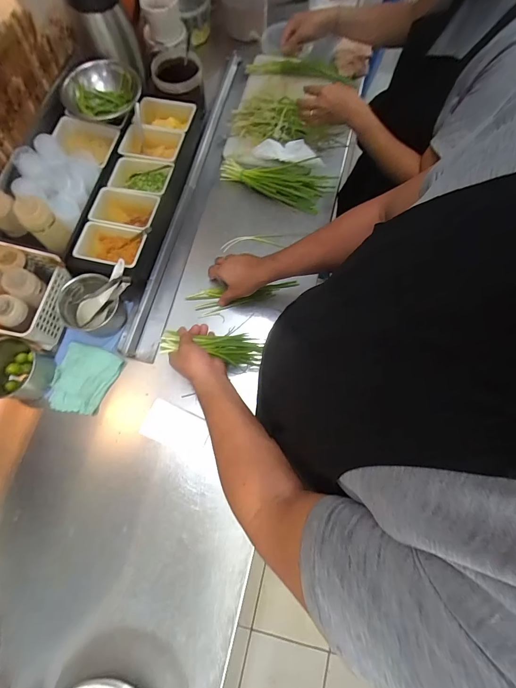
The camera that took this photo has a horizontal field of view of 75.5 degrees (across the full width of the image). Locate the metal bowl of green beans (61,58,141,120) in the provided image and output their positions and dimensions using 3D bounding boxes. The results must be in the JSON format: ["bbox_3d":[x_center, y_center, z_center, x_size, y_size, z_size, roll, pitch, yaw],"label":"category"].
[{"bbox_3d":[-0.341,-0.567,0.748,0.159,0.084,0.107,3,74,0],"label":"metal bowl of green beans"}]

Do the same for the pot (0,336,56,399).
[{"bbox_3d":[-0.474,0.051,0.650,0.104,0.082,0.109,0,74,-1],"label":"pot"}]

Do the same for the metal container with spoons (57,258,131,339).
[{"bbox_3d":[-0.324,-0.095,0.683,0.151,0.133,0.100,-33,77,-10],"label":"metal container with spoons"}]

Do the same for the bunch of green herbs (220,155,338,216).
[{"bbox_3d":[0.042,-0.392,0.797,0.271,0.059,0.097,9,74,2],"label":"bunch of green herbs"}]

